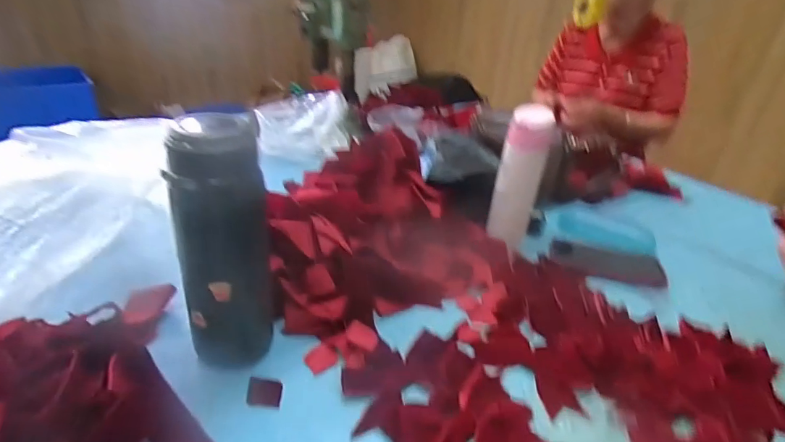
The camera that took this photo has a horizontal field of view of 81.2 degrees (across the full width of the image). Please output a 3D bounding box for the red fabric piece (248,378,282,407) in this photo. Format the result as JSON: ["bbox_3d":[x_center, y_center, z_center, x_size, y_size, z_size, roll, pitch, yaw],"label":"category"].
[{"bbox_3d":[-0.125,0.166,0.447,0.032,0.004,0.030,4,32,-6],"label":"red fabric piece"}]

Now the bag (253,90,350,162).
[{"bbox_3d":[-0.186,-0.211,0.979,0.154,0.102,0.166,12,29,12],"label":"bag"}]

